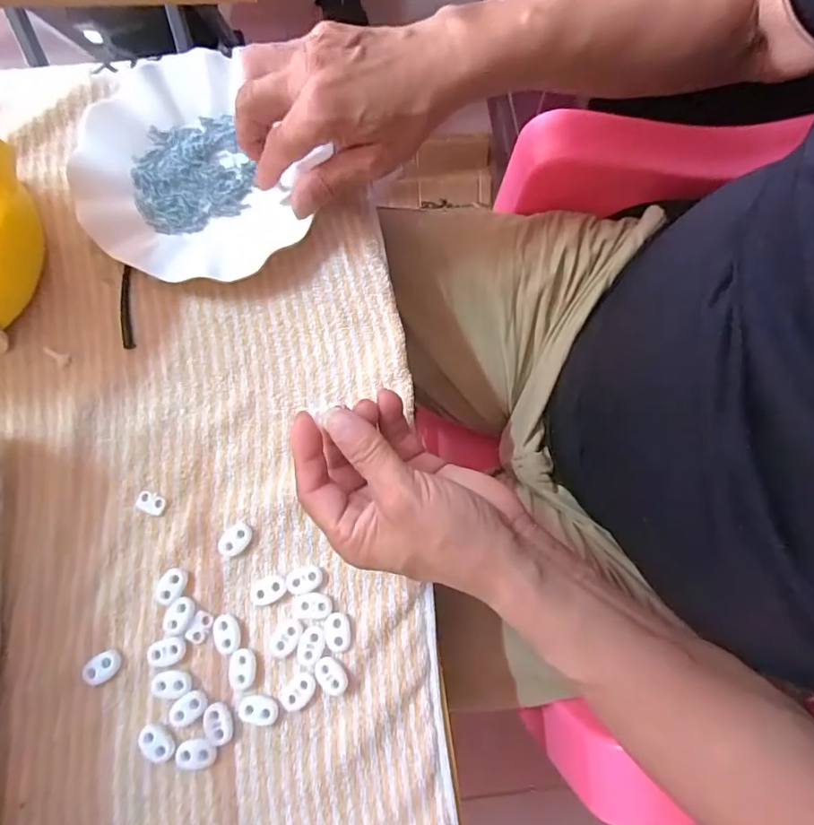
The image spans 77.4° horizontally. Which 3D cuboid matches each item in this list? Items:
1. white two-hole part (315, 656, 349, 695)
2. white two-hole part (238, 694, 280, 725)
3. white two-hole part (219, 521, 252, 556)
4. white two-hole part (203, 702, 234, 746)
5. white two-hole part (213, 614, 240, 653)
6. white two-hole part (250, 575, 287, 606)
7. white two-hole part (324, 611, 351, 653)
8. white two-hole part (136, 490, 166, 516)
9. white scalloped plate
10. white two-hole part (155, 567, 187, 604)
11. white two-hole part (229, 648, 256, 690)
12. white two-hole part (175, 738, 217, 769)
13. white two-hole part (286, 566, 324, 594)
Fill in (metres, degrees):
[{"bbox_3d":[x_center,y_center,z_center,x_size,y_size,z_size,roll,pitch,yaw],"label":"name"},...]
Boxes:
[{"bbox_3d":[-0.045,0.158,0.304,0.015,0.007,0.022,-41,79,-8],"label":"white two-hole part"},{"bbox_3d":[-0.088,0.176,0.301,0.023,0.004,0.015,7,77,3],"label":"white two-hole part"},{"bbox_3d":[-0.109,0.081,0.324,0.015,0.006,0.022,43,81,10],"label":"white two-hole part"},{"bbox_3d":[-0.111,0.183,0.298,0.015,0.004,0.022,-15,76,-3],"label":"white two-hole part"},{"bbox_3d":[-0.111,0.136,0.311,0.014,0.004,0.022,-21,77,-4],"label":"white two-hole part"},{"bbox_3d":[-0.087,0.111,0.317,0.023,0.004,0.015,-22,77,-4],"label":"white two-hole part"},{"bbox_3d":[-0.043,0.134,0.311,0.015,0.004,0.022,-14,76,-2],"label":"white two-hole part"},{"bbox_3d":[-0.166,0.059,0.330,0.019,0.004,0.013,25,78,7],"label":"white two-hole part"},{"bbox_3d":[-0.157,-0.178,0.377,0.174,0.026,0.164,0,76,1],"label":"white scalloped plate"},{"bbox_3d":[-0.147,0.108,0.317,0.016,0.004,0.022,31,79,8],"label":"white two-hole part"},{"bbox_3d":[-0.099,0.154,0.306,0.016,0.004,0.021,0,76,1],"label":"white two-hole part"},{"bbox_3d":[-0.122,0.199,0.296,0.022,0.006,0.016,-8,76,-1],"label":"white two-hole part"},{"bbox_3d":[-0.065,0.105,0.318,0.022,0.004,0.015,-16,77,-3],"label":"white two-hole part"}]

